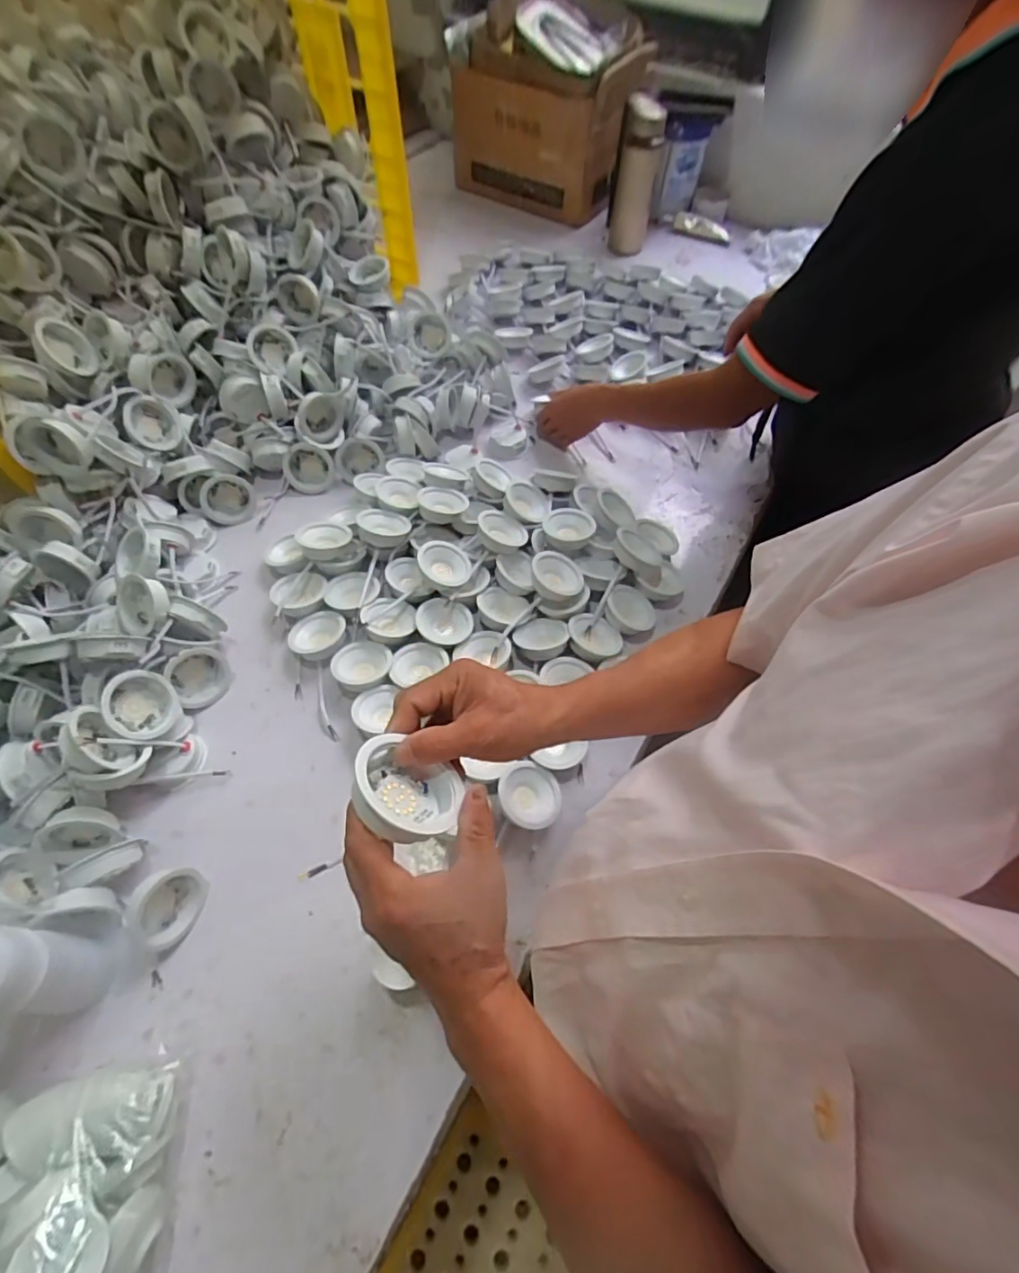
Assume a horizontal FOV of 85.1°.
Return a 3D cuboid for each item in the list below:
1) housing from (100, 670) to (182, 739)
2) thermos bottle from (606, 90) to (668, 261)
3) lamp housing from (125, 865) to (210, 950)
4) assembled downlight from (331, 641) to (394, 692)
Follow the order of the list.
[{"bbox_3d":[-0.395,0.073,0.595,0.071,0.032,0.071,-29,100,-58],"label":"housing"},{"bbox_3d":[0.275,-0.988,1.187,0.074,0.237,0.074,17,56,9],"label":"thermos bottle"},{"bbox_3d":[-0.332,0.261,0.536,0.024,0.063,0.069,7,53,25],"label":"lamp housing"},{"bbox_3d":[-0.181,0.038,0.687,0.070,0.033,0.071,1,55,-2],"label":"assembled downlight"}]

